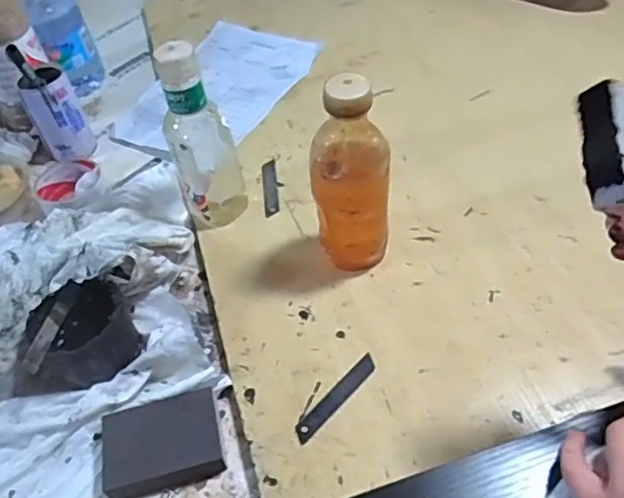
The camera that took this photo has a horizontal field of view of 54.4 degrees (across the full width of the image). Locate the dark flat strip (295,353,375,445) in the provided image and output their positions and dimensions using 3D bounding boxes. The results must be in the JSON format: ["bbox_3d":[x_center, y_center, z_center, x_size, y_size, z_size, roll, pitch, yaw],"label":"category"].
[{"bbox_3d":[0.022,0.131,0.537,0.018,0.004,0.100,32,59,32],"label":"dark flat strip"}]

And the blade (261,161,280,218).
[{"bbox_3d":[-0.051,-0.076,0.738,0.017,0.004,0.097,-9,47,0],"label":"blade"}]

